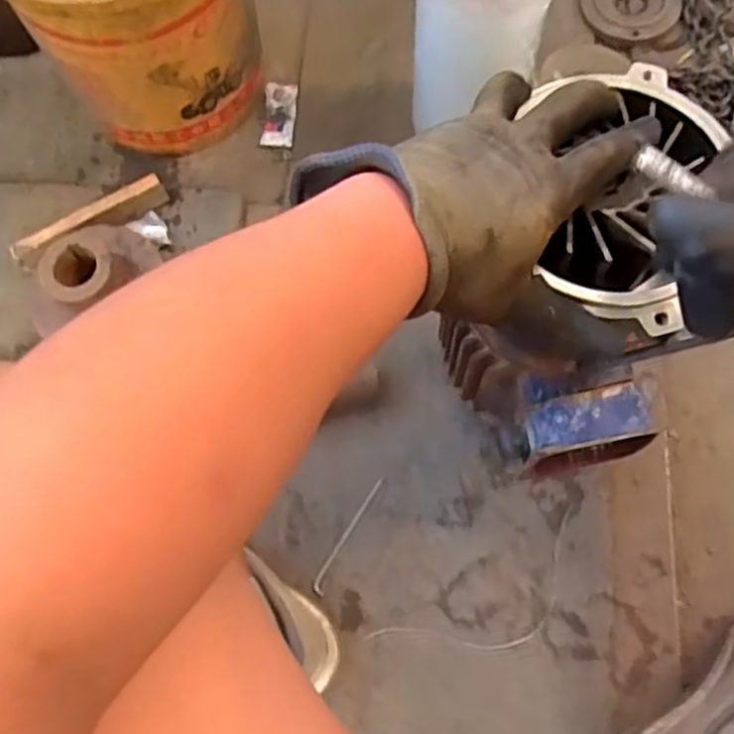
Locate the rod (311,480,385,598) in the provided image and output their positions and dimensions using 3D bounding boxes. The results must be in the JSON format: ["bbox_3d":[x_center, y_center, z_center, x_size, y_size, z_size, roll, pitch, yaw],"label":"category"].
[{"bbox_3d":[-0.021,0.180,0.794,0.015,0.004,0.139,25,76,16],"label":"rod"}]

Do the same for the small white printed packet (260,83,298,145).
[{"bbox_3d":[-0.116,-0.337,0.982,0.043,0.012,0.091,6,74,-3],"label":"small white printed packet"}]

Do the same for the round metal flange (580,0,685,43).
[{"bbox_3d":[0.365,-0.507,1.025,0.126,0.025,0.130,0,70,1],"label":"round metal flange"}]

